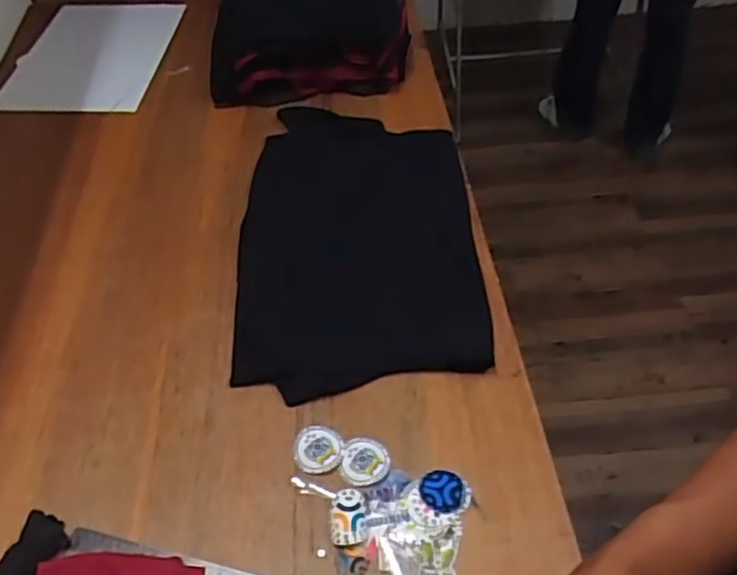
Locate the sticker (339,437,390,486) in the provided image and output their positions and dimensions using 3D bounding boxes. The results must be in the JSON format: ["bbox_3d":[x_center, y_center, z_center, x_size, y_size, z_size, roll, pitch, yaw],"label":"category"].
[{"bbox_3d":[-0.003,0.204,0.801,0.056,0.007,0.056,-1,49,1],"label":"sticker"}]

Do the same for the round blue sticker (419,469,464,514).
[{"bbox_3d":[0.083,0.233,0.779,0.050,0.004,0.052,-1,49,1],"label":"round blue sticker"}]

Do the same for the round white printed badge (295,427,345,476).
[{"bbox_3d":[-0.060,0.192,0.812,0.058,0.007,0.056,2,49,4],"label":"round white printed badge"}]

